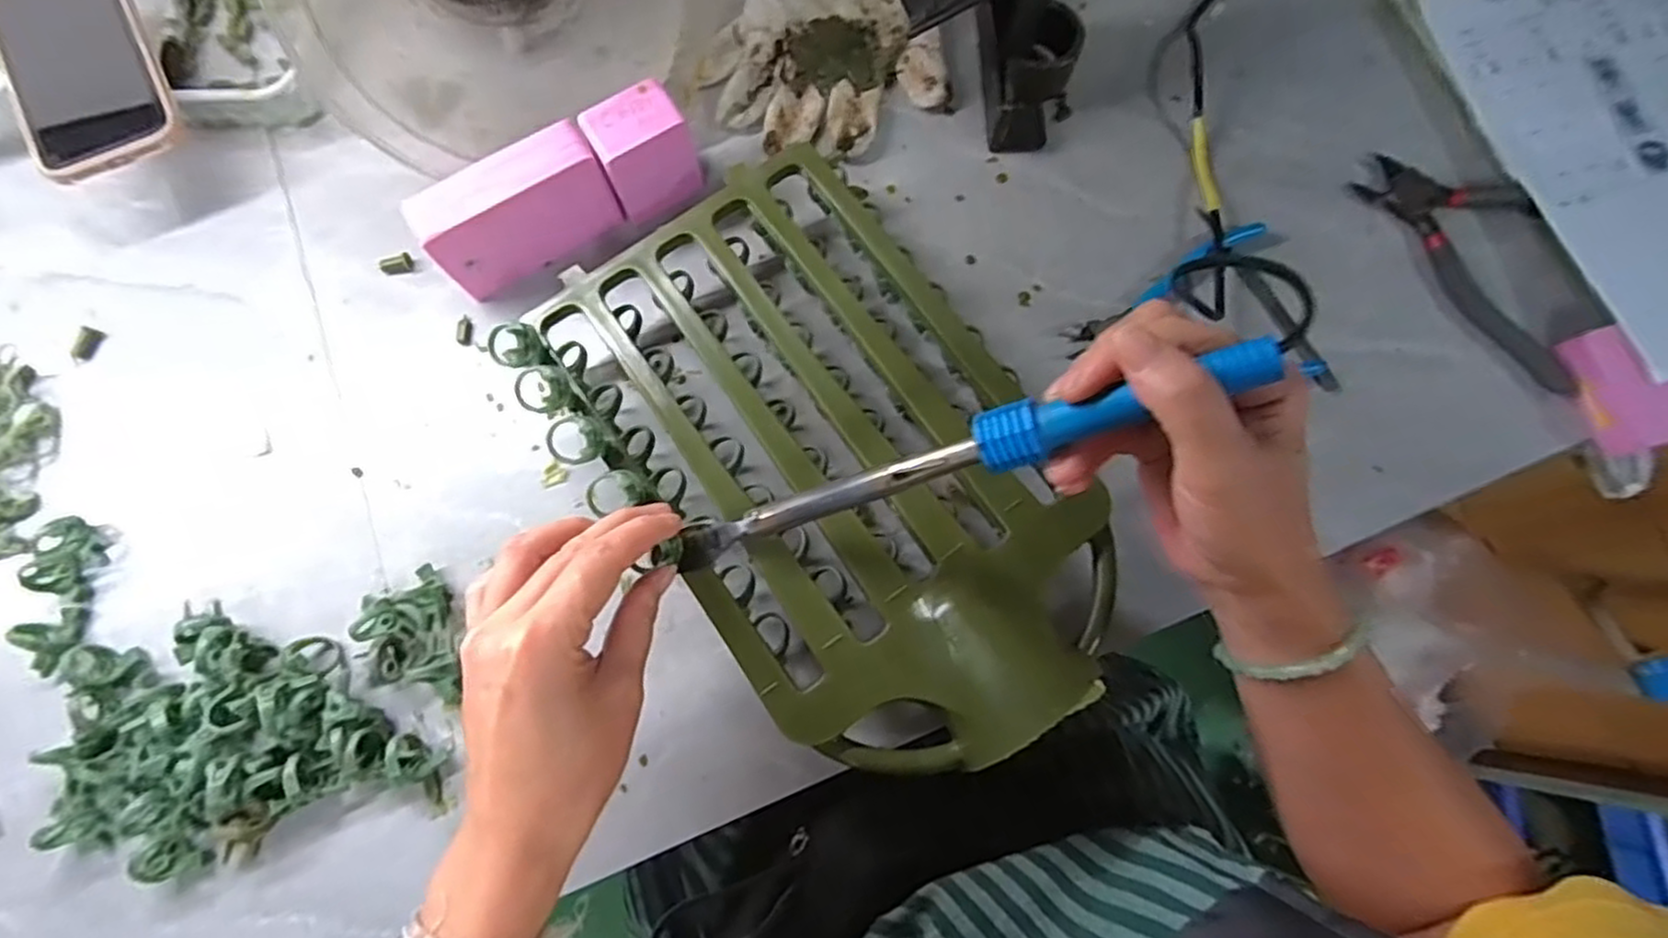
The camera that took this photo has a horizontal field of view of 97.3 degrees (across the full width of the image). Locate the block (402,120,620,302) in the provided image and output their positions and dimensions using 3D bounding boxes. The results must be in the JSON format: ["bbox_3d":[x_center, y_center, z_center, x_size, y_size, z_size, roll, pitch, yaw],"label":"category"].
[{"bbox_3d":[-0.188,-0.152,0.443,0.106,0.075,0.032,-32,77,-8],"label":"block"}]

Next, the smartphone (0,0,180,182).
[{"bbox_3d":[-0.454,-0.246,0.440,0.079,0.011,0.145,-27,83,-9],"label":"smartphone"}]

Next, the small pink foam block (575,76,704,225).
[{"bbox_3d":[-0.116,-0.193,0.446,0.053,0.056,0.038,-31,77,-8],"label":"small pink foam block"}]

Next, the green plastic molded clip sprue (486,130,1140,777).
[{"bbox_3d":[-0.003,-0.010,0.388,0.210,0.058,0.331,-38,78,-9],"label":"green plastic molded clip sprue"}]

